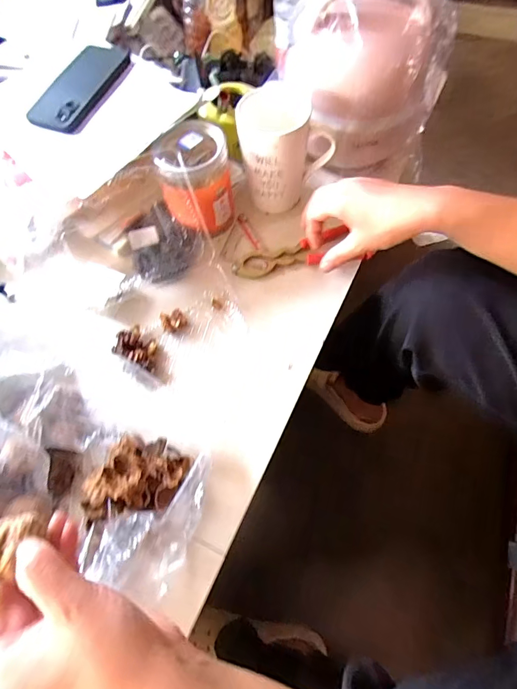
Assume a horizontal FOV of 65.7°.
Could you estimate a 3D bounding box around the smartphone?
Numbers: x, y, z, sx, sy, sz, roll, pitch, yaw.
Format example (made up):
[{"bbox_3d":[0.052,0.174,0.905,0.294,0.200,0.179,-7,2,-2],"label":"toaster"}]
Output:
[{"bbox_3d":[-0.227,-0.334,0.519,0.075,0.016,0.153,26,72,12],"label":"smartphone"}]

